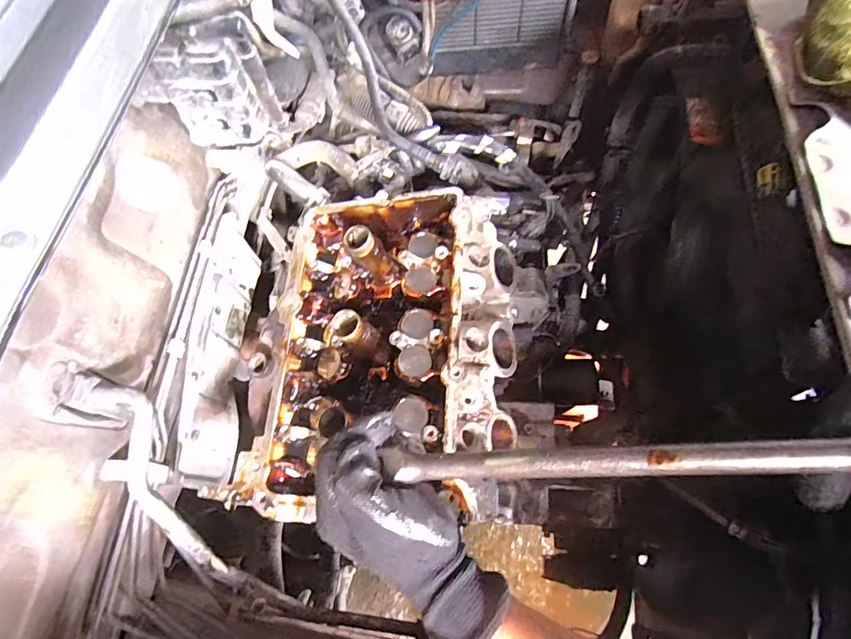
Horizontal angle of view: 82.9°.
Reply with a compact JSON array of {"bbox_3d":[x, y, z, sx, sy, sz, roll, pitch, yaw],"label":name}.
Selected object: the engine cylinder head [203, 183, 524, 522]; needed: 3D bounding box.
[{"bbox_3d":[-0.032,0.024,0.453,0.230,0.099,0.304,6,71,4],"label":"engine cylinder head"}]

